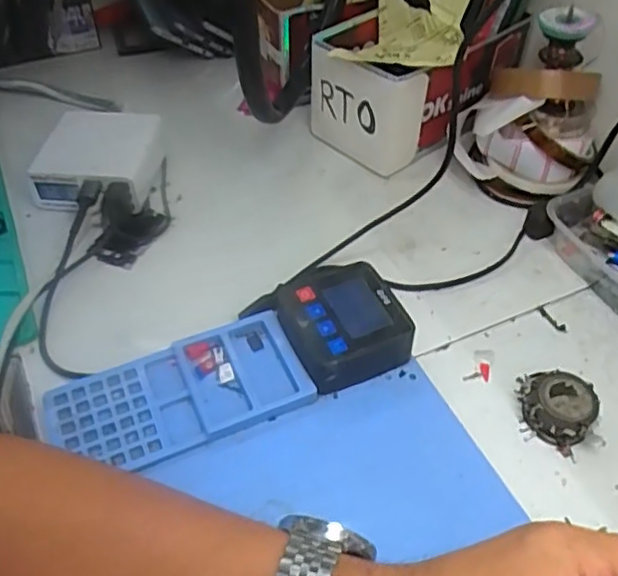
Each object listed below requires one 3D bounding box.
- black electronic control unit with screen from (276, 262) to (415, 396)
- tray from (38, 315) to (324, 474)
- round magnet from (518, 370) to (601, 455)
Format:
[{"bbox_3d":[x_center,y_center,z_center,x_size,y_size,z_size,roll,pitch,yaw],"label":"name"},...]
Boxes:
[{"bbox_3d":[0.020,0.025,0.410,0.071,0.039,0.072,-20,50,-19],"label":"black electronic control unit with screen"},{"bbox_3d":[-0.078,0.064,0.384,0.147,0.016,0.069,-18,50,-17],"label":"tray"},{"bbox_3d":[0.148,0.071,0.385,0.045,0.024,0.039,29,52,23],"label":"round magnet"}]

